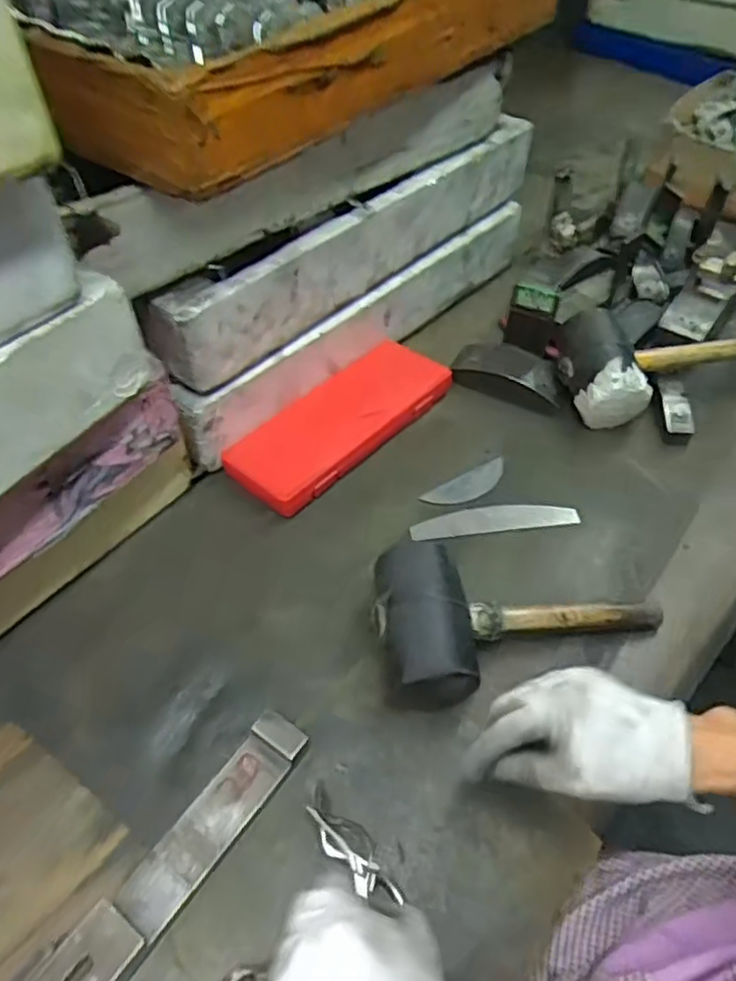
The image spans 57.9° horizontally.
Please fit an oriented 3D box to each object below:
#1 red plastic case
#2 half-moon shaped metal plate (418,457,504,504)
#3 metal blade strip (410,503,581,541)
[{"bbox_3d":[-0.024,-0.075,0.681,0.091,0.027,0.249,34,57,26],"label":"red plastic case"},{"bbox_3d":[0.102,-0.006,0.658,0.097,0.004,0.030,-26,54,-21],"label":"half-moon shaped metal plate"},{"bbox_3d":[0.119,0.028,0.629,0.154,0.004,0.030,-8,53,-1],"label":"metal blade strip"}]

